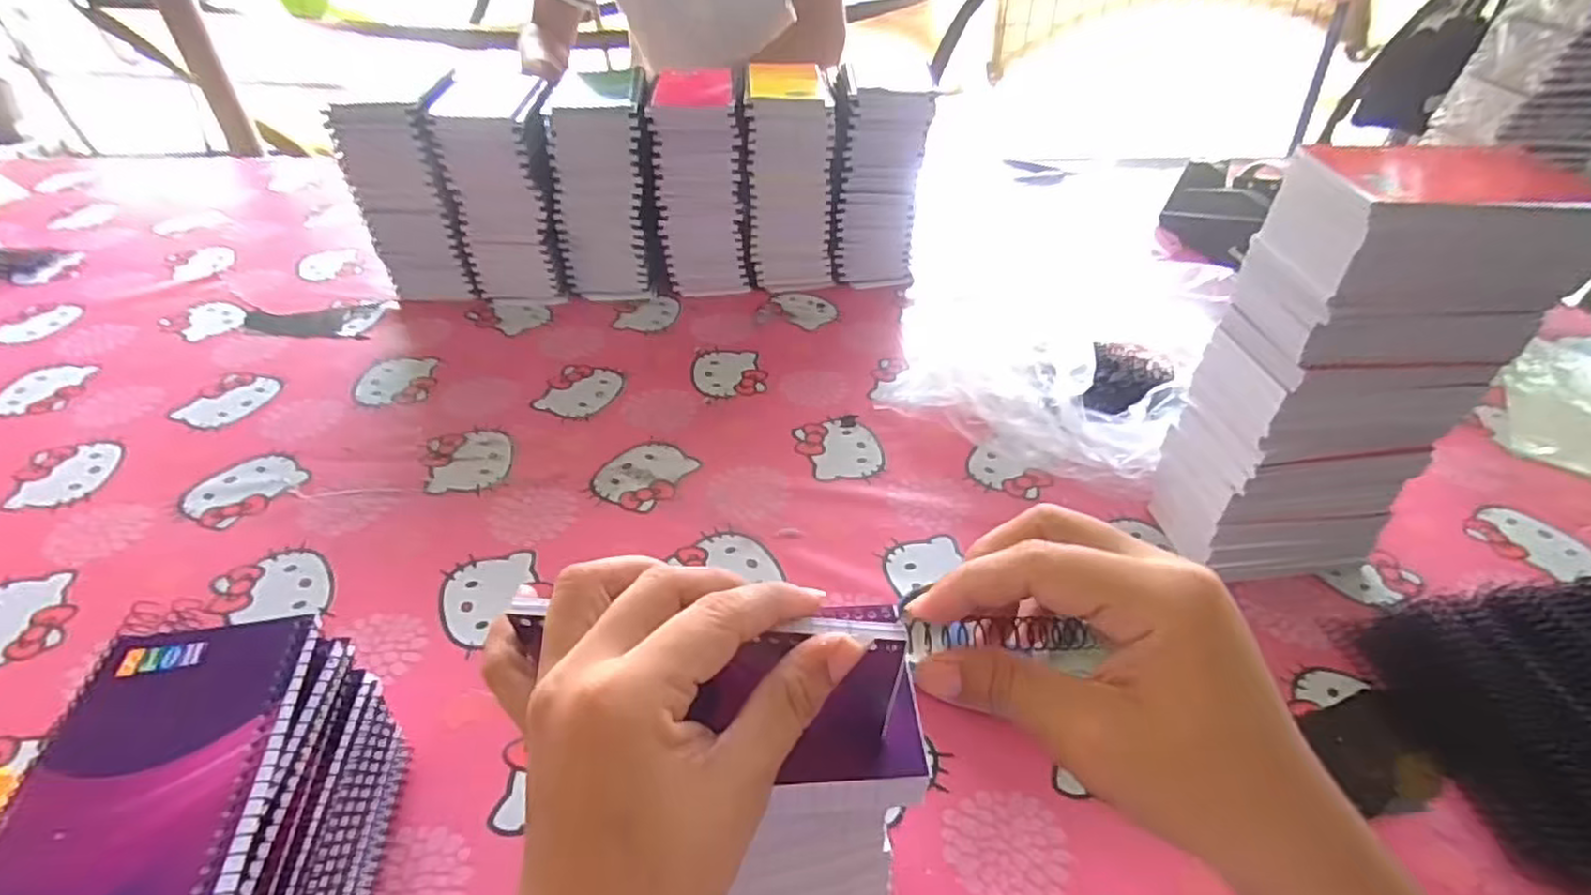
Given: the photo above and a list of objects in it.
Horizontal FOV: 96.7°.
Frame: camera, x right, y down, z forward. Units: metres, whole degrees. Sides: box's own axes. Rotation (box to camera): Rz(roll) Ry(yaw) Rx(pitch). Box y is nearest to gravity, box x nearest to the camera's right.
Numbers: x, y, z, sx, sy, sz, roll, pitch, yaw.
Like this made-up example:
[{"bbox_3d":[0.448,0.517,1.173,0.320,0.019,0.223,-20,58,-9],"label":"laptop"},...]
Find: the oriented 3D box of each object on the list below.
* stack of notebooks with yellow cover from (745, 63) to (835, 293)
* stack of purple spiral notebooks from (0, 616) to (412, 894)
[{"bbox_3d":[-0.005,-0.303,0.808,0.092,0.218,0.120,1,41,-2],"label":"stack of notebooks with yellow cover"},{"bbox_3d":[-0.248,0.183,0.306,0.094,0.142,0.155,-4,42,-8],"label":"stack of purple spiral notebooks"}]

